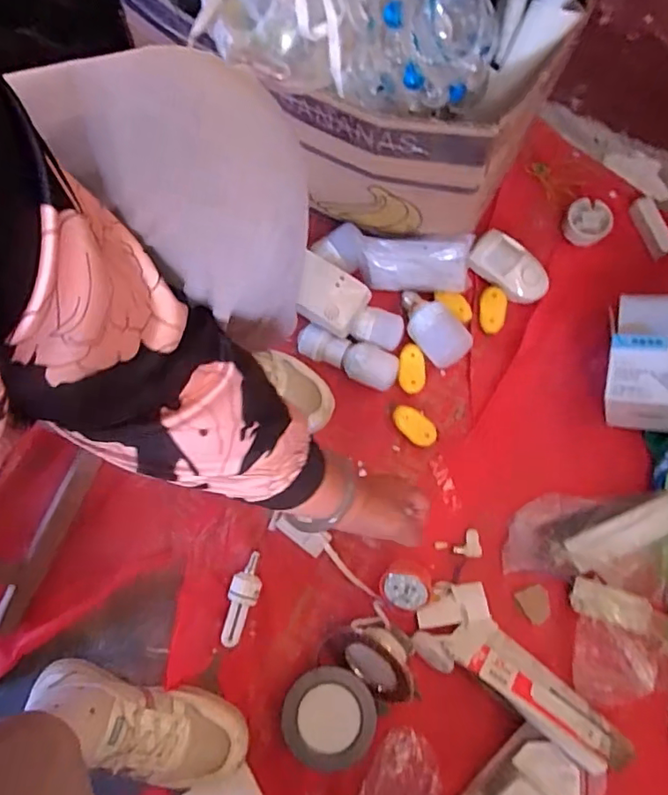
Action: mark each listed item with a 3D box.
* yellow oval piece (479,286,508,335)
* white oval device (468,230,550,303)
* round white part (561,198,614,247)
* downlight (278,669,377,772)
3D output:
[{"bbox_3d":[0.204,-0.112,0.703,0.034,0.010,0.059,5,98,14],"label":"yellow oval piece"},{"bbox_3d":[0.230,-0.166,0.714,0.107,0.042,0.062,33,79,8],"label":"white oval device"},{"bbox_3d":[0.340,-0.235,0.735,0.059,0.038,0.058,0,76,1],"label":"round white part"},{"bbox_3d":[-0.005,0.338,0.582,0.095,0.040,0.092,-28,70,-1],"label":"downlight"}]

